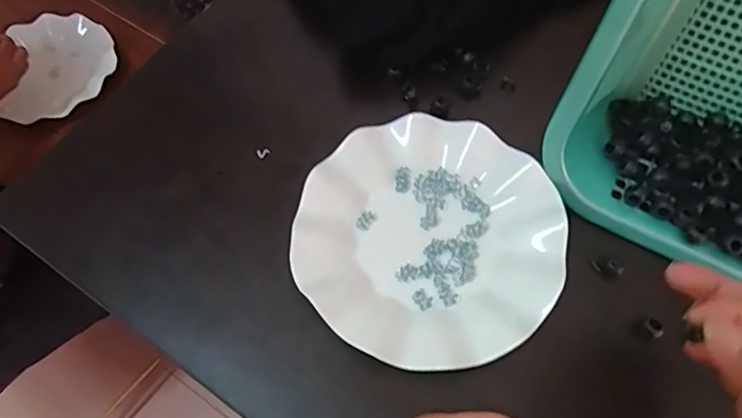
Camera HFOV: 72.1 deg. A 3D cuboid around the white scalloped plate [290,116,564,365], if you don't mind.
[{"bbox_3d":[0.041,0.019,0.369,0.178,0.026,0.180,0,66,1],"label":"white scalloped plate"}]

